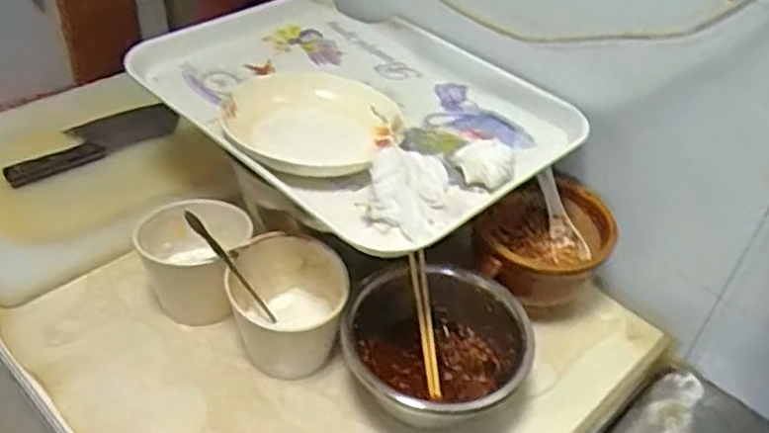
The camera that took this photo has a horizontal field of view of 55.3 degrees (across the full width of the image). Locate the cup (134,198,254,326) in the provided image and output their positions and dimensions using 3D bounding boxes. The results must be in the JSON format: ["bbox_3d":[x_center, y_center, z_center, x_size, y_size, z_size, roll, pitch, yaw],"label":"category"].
[{"bbox_3d":[-0.195,0.050,0.772,0.112,0.104,0.101,-2,42,-9],"label":"cup"}]

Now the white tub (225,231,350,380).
[{"bbox_3d":[-0.094,0.089,0.722,0.104,0.111,0.111,3,42,-3],"label":"white tub"}]

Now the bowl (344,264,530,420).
[{"bbox_3d":[0.049,0.130,0.704,0.164,0.091,0.163,3,42,-3],"label":"bowl"}]

